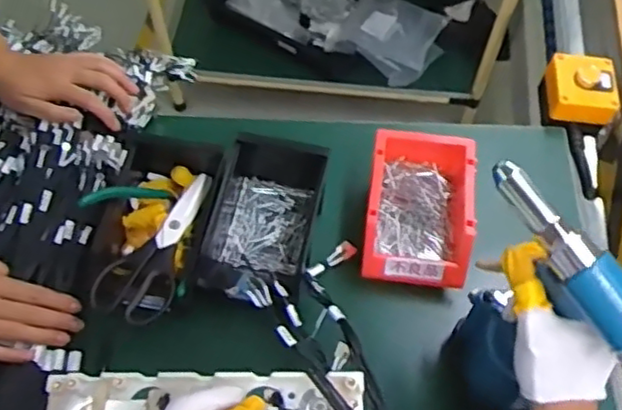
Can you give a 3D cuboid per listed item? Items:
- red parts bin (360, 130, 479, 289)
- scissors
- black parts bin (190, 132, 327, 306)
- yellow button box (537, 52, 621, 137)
[{"bbox_3d":[0.117,0.003,0.714,0.113,0.075,0.169,7,60,4],"label":"red parts bin"},{"bbox_3d":[-0.168,0.042,0.691,0.081,0.018,0.188,7,53,5],"label":"scissors"},{"bbox_3d":[-0.050,0.013,0.710,0.111,0.077,0.195,9,60,5],"label":"black parts bin"},{"bbox_3d":[0.339,-0.145,0.811,0.084,0.054,0.083,5,60,3],"label":"yellow button box"}]

